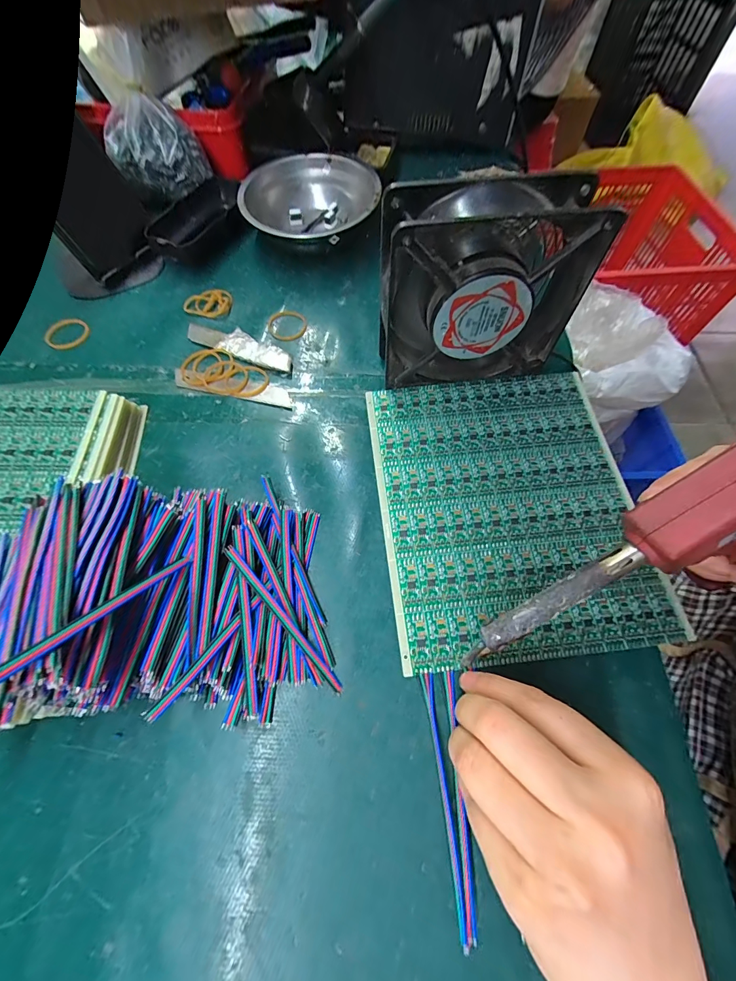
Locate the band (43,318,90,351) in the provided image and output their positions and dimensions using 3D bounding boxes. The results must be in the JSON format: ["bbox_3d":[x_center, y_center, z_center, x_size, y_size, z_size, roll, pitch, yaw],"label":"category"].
[{"bbox_3d":[-0.250,-0.131,0.310,0.034,0.005,0.030,-37,70,-16],"label":"band"}]

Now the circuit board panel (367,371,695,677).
[{"bbox_3d":[0.091,0.006,0.246,0.161,0.005,0.190,-5,65,-3],"label":"circuit board panel"}]

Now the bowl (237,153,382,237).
[{"bbox_3d":[-0.057,-0.275,0.362,0.122,0.041,0.122,0,65,0],"label":"bowl"}]

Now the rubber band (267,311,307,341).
[{"bbox_3d":[-0.068,-0.141,0.316,0.033,0.004,0.034,0,65,0],"label":"rubber band"}]

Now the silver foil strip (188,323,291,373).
[{"bbox_3d":[-0.105,-0.118,0.302,0.097,0.007,0.021,23,67,10],"label":"silver foil strip"}]

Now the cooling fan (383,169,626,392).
[{"bbox_3d":[0.069,-0.125,0.242,0.120,0.118,0.040,-6,65,-4],"label":"cooling fan"}]

